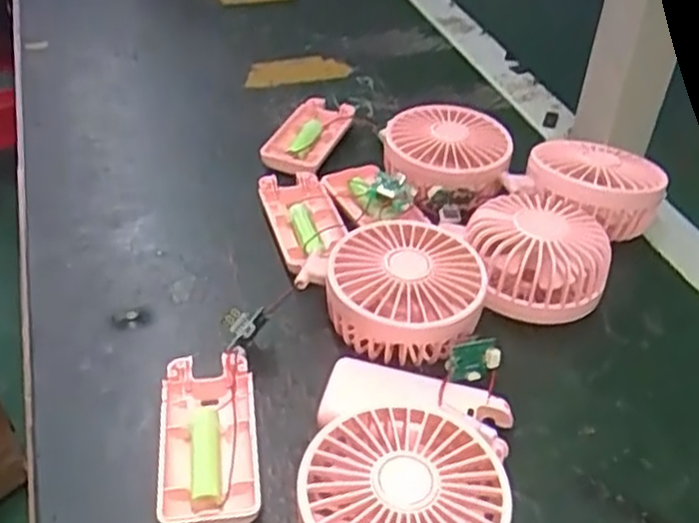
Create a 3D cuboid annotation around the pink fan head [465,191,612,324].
[{"bbox_3d":[0.113,-0.003,0.461,0.080,0.047,0.084,0,40,-4],"label":"pink fan head"}]

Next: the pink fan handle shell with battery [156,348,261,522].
[{"bbox_3d":[-0.068,0.085,0.365,0.045,0.018,0.093,-4,40,-8],"label":"pink fan handle shell with battery"}]

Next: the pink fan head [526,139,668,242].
[{"bbox_3d":[0.162,-0.053,0.502,0.079,0.039,0.078,2,40,-2],"label":"pink fan head"}]

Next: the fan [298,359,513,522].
[{"bbox_3d":[0.025,0.096,0.340,0.088,0.046,0.126,11,40,9],"label":"fan"}]

